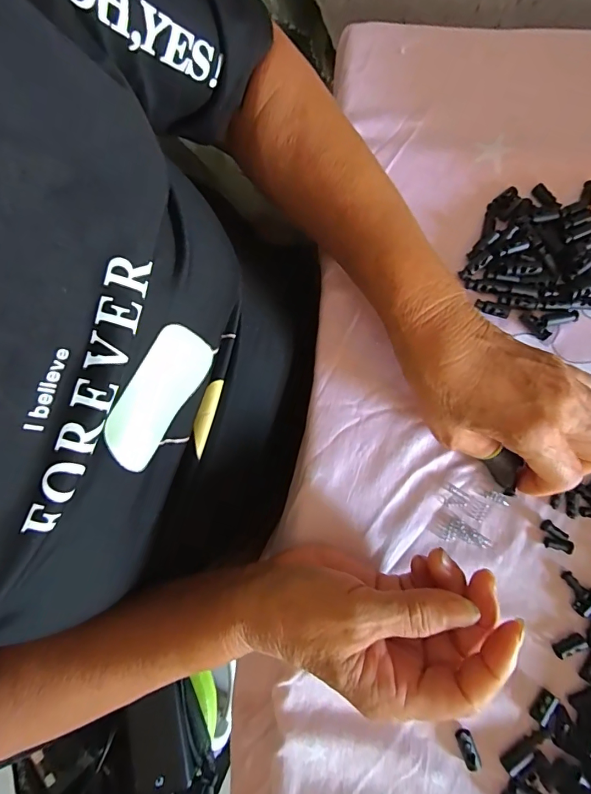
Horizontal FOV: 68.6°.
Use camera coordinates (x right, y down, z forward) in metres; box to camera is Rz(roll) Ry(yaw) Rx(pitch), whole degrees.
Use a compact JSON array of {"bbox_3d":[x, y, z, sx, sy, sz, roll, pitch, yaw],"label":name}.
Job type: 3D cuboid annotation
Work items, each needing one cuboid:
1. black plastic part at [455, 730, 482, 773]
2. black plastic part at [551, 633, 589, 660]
[{"bbox_3d":[0.102,0.208,0.255,0.009,0.005,0.019,-16,61,-2],"label":"black plastic part"},{"bbox_3d":[0.169,0.153,0.266,0.020,0.009,0.007,-28,78,-5],"label":"black plastic part"}]

